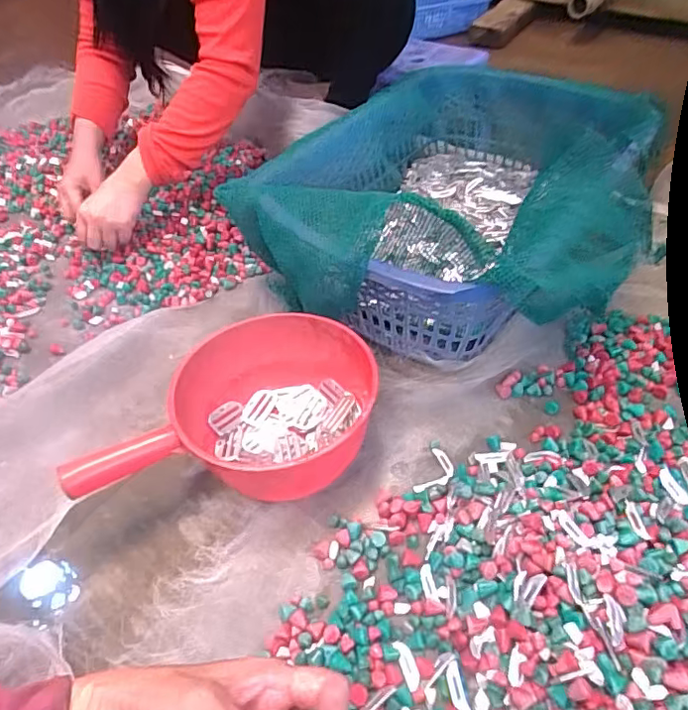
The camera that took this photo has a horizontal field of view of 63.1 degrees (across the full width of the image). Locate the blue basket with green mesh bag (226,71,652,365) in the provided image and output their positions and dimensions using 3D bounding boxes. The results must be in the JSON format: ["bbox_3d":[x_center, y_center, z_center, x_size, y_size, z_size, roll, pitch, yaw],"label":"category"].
[{"bbox_3d":[0.170,-0.205,0.734,0.409,0.173,0.536,25,53,26],"label":"blue basket with green mesh bag"}]

